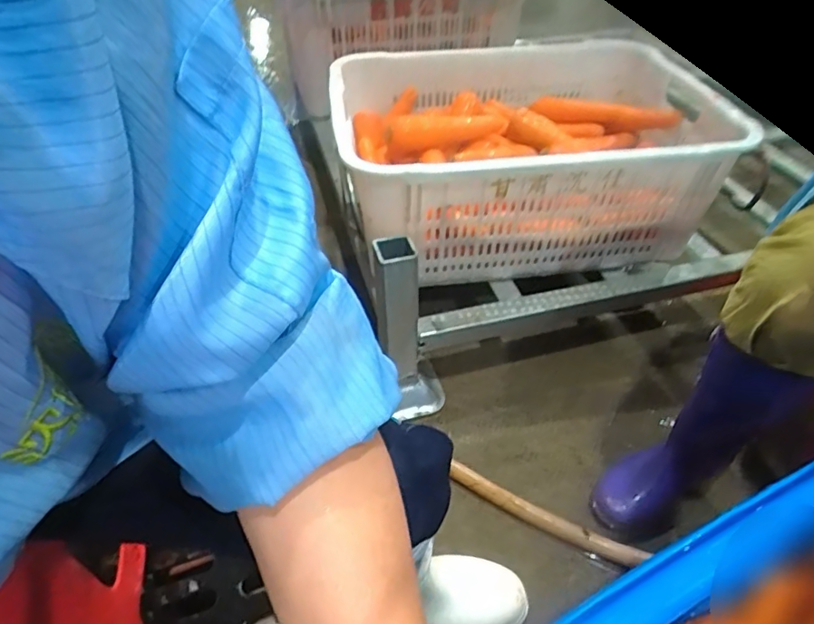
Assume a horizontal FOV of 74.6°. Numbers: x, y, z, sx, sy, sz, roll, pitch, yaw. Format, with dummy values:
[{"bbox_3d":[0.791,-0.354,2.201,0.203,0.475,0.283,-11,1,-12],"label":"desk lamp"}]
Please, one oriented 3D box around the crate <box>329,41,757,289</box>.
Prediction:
[{"bbox_3d":[0.190,-0.260,0.881,0.582,0.253,0.419,-9,45,-7],"label":"crate"}]

